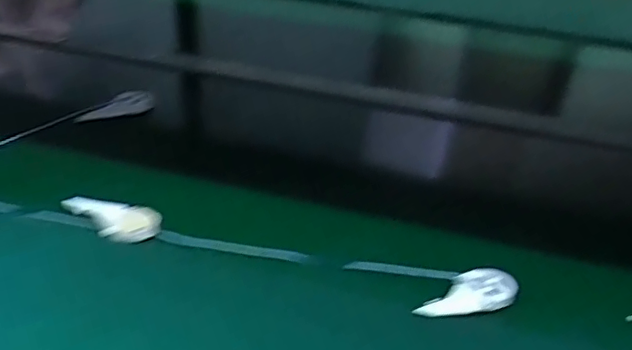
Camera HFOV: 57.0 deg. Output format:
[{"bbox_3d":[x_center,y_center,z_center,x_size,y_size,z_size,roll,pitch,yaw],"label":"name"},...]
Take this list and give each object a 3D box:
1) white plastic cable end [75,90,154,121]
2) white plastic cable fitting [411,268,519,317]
[{"bbox_3d":[-0.275,-0.091,0.801,0.099,0.026,0.027,-18,39,-6],"label":"white plastic cable end"},{"bbox_3d":[0.141,0.115,0.551,0.099,0.018,0.039,-17,38,-7],"label":"white plastic cable fitting"}]

